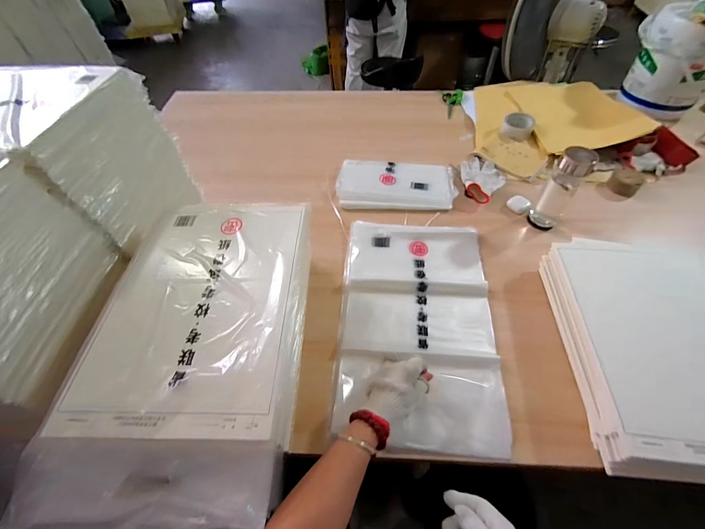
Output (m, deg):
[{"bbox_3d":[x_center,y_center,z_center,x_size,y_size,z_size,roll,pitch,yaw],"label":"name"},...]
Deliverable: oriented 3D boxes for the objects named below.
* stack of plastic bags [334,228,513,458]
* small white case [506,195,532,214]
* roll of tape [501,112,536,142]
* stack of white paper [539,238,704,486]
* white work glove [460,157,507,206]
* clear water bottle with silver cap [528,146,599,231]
[{"bbox_3d":[0.125,0.097,0.637,0.289,0.020,0.461,3,54,5],"label":"stack of plastic bags"},{"bbox_3d":[0.433,-0.156,0.826,0.048,0.017,0.054,-37,61,-23],"label":"small white case"},{"bbox_3d":[0.519,-0.434,0.996,0.082,0.047,0.086,-1,54,1],"label":"roll of tape"},{"bbox_3d":[0.525,0.137,0.550,0.274,0.087,0.395,4,54,4],"label":"stack of white paper"},{"bbox_3d":[0.355,-0.244,0.865,0.106,0.036,0.190,10,54,8],"label":"white work glove"},{"bbox_3d":[0.467,-0.168,0.720,0.067,0.179,0.062,38,63,25],"label":"clear water bottle with silver cap"}]

